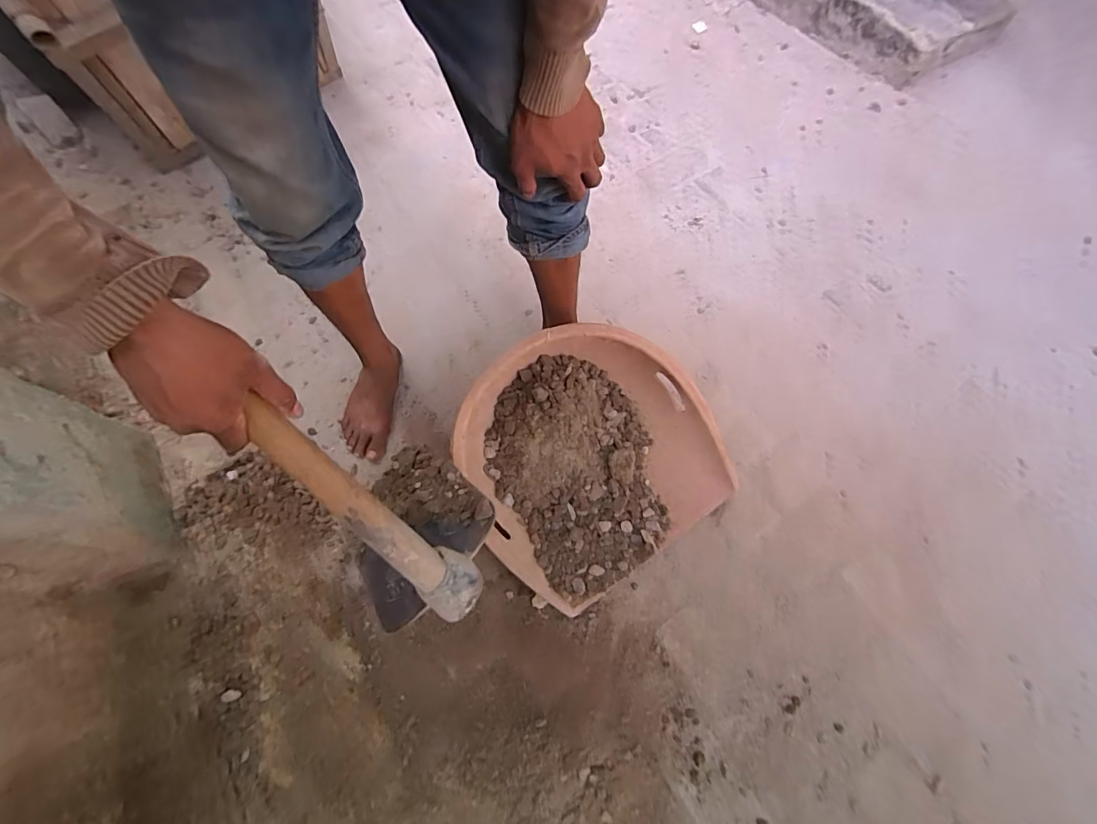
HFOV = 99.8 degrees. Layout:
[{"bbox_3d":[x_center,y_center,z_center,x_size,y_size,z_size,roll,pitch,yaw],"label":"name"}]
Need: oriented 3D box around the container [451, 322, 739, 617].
[{"bbox_3d":[0.063,0.074,0.804,0.420,0.171,0.397,-33,71,-11],"label":"container"}]

